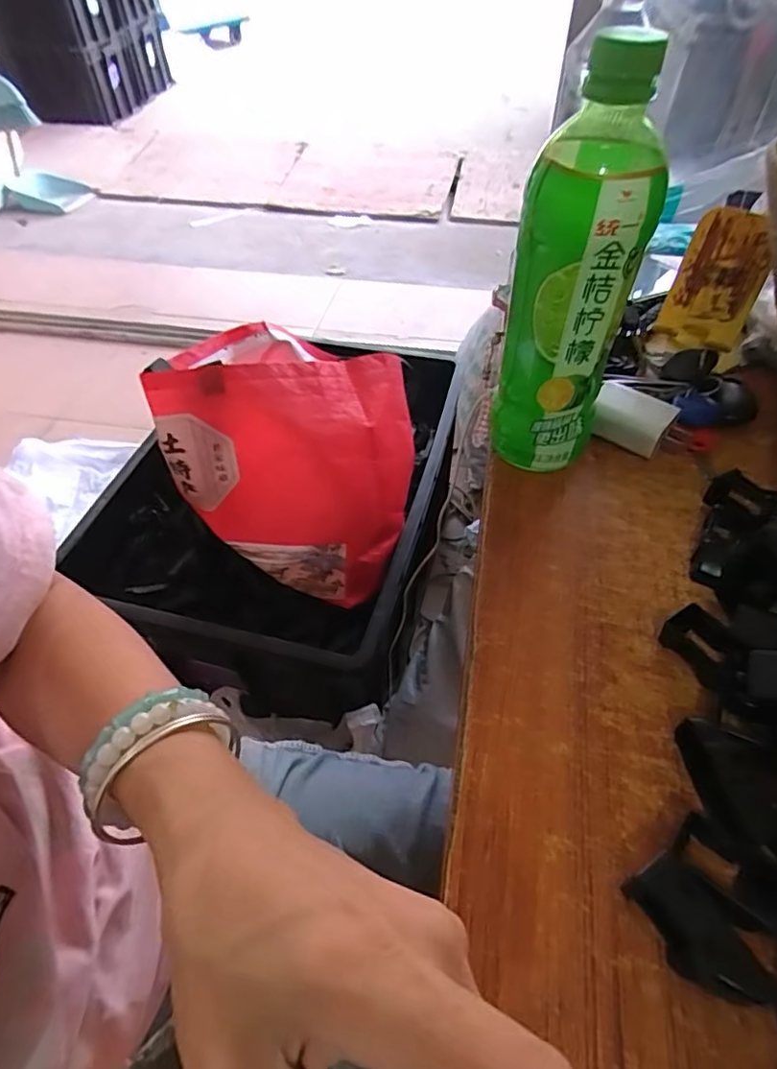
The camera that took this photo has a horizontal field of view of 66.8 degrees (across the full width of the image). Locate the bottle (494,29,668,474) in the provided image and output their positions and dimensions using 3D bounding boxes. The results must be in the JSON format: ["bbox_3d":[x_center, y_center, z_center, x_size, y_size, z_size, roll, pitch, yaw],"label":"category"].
[{"bbox_3d":[0.097,-0.127,0.317,0.060,0.213,0.059,17,51,14],"label":"bottle"}]

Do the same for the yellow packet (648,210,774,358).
[{"bbox_3d":[0.240,-0.180,0.435,0.057,0.101,0.015,28,34,21],"label":"yellow packet"}]

